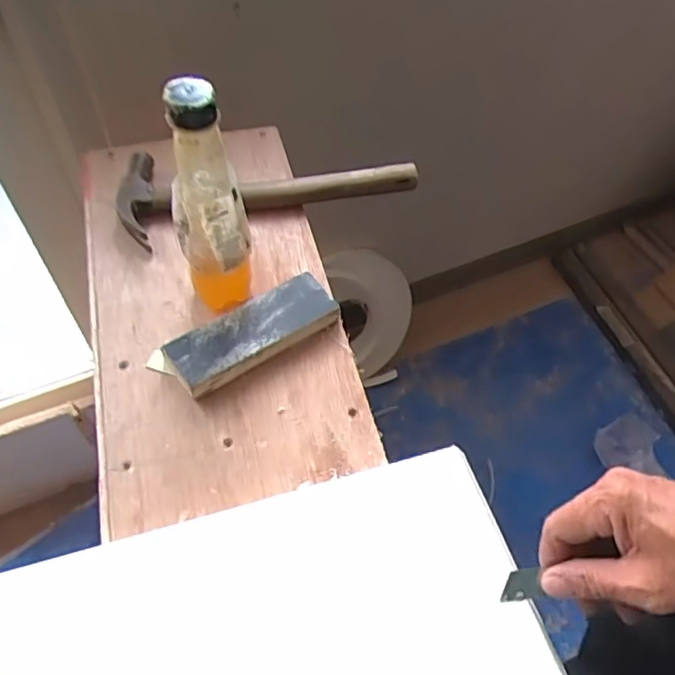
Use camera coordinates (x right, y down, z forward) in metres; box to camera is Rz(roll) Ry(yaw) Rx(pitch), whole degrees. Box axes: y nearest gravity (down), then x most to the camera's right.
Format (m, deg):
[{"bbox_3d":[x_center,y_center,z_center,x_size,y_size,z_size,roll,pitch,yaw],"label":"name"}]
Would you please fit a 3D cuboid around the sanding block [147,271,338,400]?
[{"bbox_3d":[-0.072,-0.003,0.479,0.146,0.020,0.053,-29,63,-21],"label":"sanding block"}]

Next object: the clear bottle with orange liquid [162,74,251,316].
[{"bbox_3d":[-0.093,-0.094,0.431,0.054,0.190,0.049,-11,58,-11],"label":"clear bottle with orange liquid"}]

